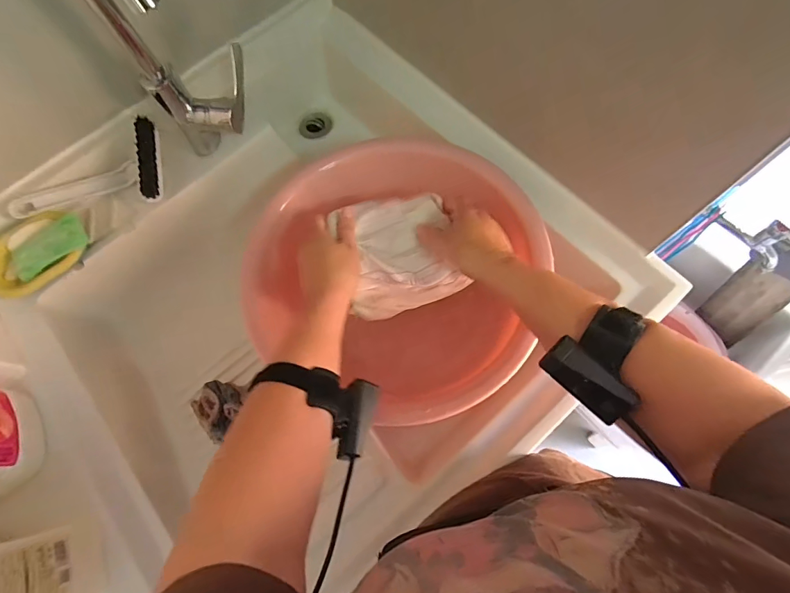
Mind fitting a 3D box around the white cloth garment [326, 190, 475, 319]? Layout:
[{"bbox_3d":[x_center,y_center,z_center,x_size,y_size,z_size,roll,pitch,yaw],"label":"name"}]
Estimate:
[{"bbox_3d":[0.006,-0.052,0.525,0.137,0.064,0.129,-15,70,-4],"label":"white cloth garment"}]

